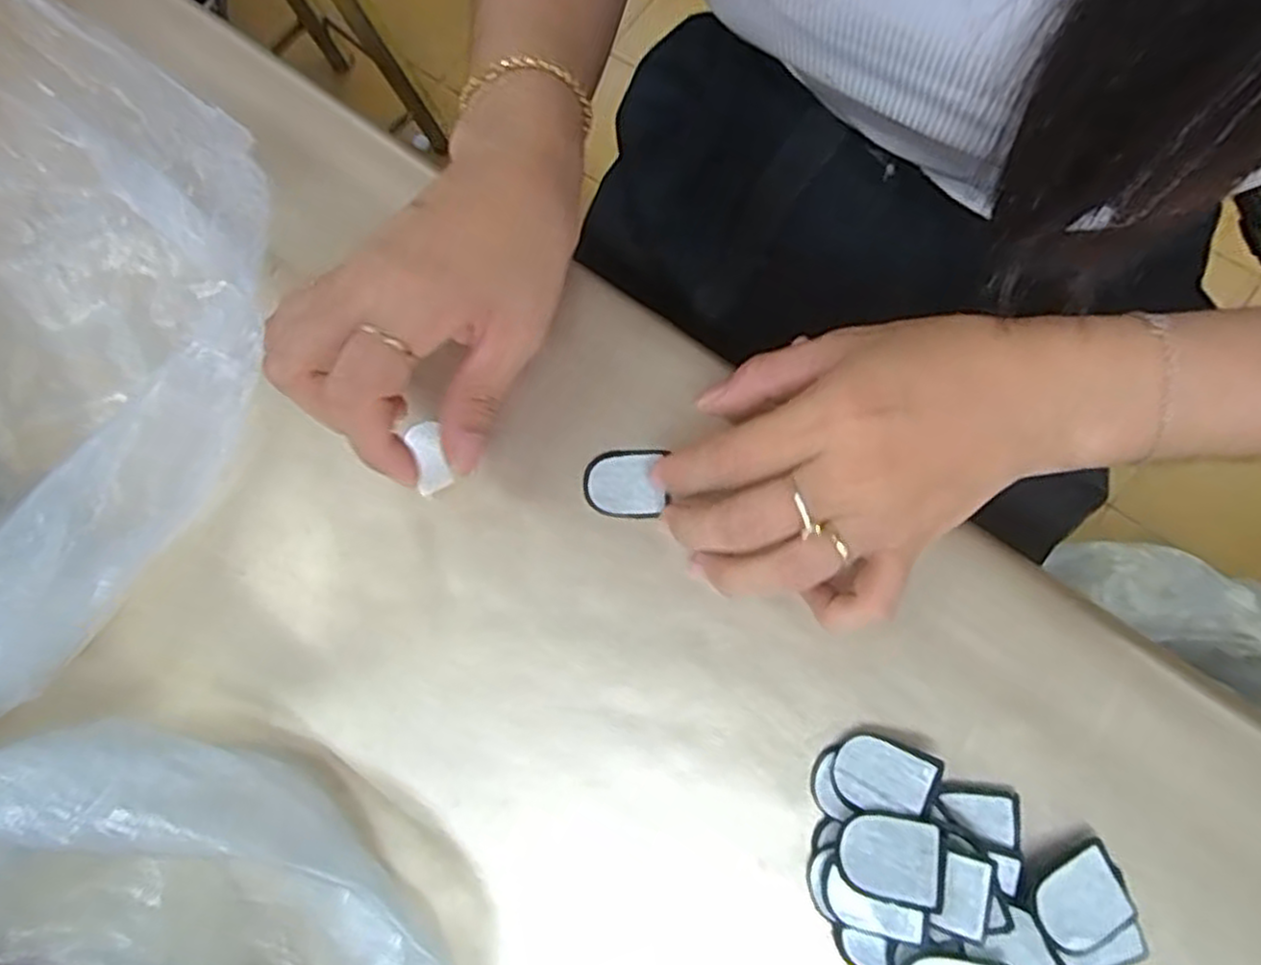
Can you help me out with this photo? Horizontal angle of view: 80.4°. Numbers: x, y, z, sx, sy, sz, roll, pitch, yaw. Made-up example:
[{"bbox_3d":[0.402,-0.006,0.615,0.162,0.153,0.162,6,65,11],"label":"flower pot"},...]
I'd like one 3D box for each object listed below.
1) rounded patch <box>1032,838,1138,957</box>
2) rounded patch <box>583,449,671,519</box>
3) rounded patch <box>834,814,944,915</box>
[{"bbox_3d":[0.148,0.138,0.244,0.033,0.004,0.026,-25,78,-14],"label":"rounded patch"},{"bbox_3d":[-0.003,0.000,0.294,0.031,0.004,0.028,8,73,3],"label":"rounded patch"},{"bbox_3d":[0.085,0.124,0.246,0.032,0.004,0.026,3,63,20],"label":"rounded patch"}]

